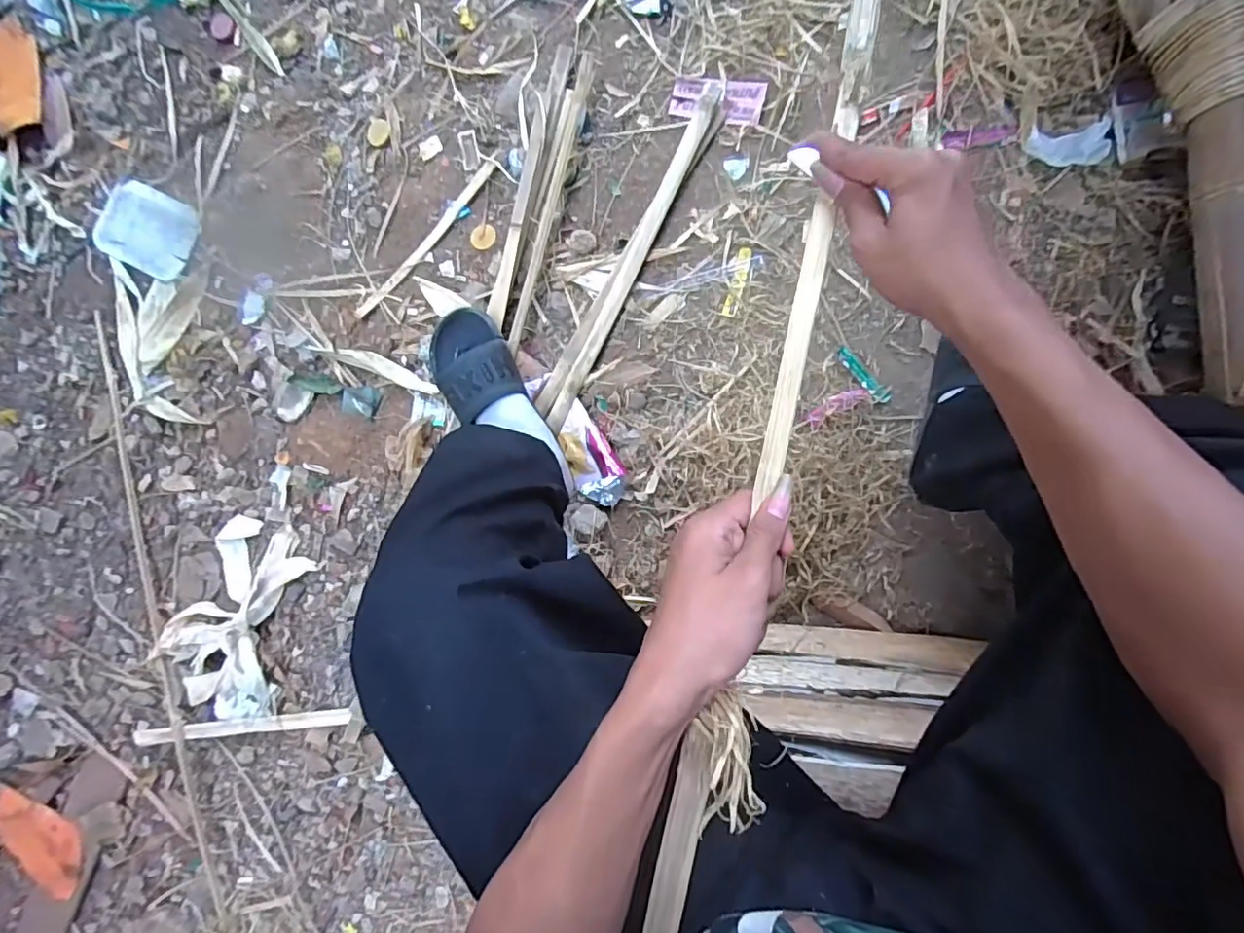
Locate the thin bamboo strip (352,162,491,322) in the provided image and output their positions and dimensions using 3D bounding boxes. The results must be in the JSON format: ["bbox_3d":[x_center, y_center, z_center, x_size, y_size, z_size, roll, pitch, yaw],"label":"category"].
[{"bbox_3d":[-0.292,-0.330,0.839,0.294,0.013,0.016,-44,87,7],"label":"thin bamboo strip"}]

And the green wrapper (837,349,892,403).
[{"bbox_3d":[0.319,-0.121,0.753,0.020,0.013,0.091,-39,87,8],"label":"green wrapper"}]

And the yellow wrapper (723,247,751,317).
[{"bbox_3d":[0.159,-0.253,0.780,0.019,0.004,0.093,16,95,7],"label":"yellow wrapper"}]

